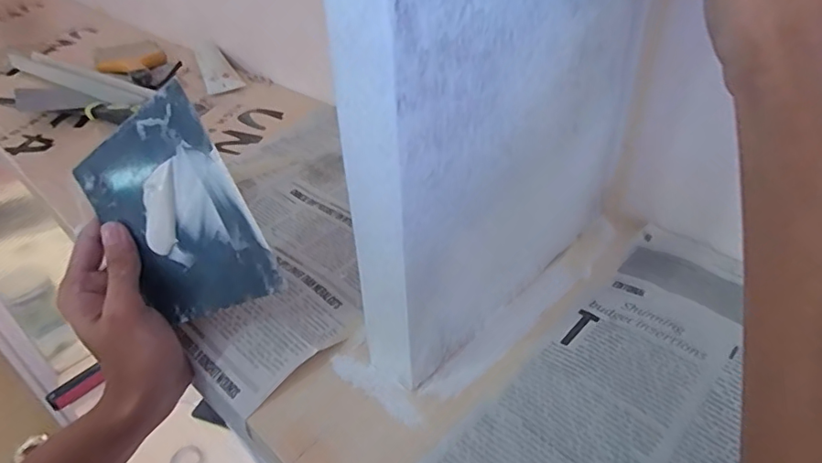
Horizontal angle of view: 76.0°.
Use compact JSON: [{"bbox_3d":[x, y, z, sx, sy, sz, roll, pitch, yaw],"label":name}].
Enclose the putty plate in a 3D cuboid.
[{"bbox_3d":[-0.152,-0.009,0.339,0.093,0.138,0.005,-27,1,13],"label":"putty plate"}]

